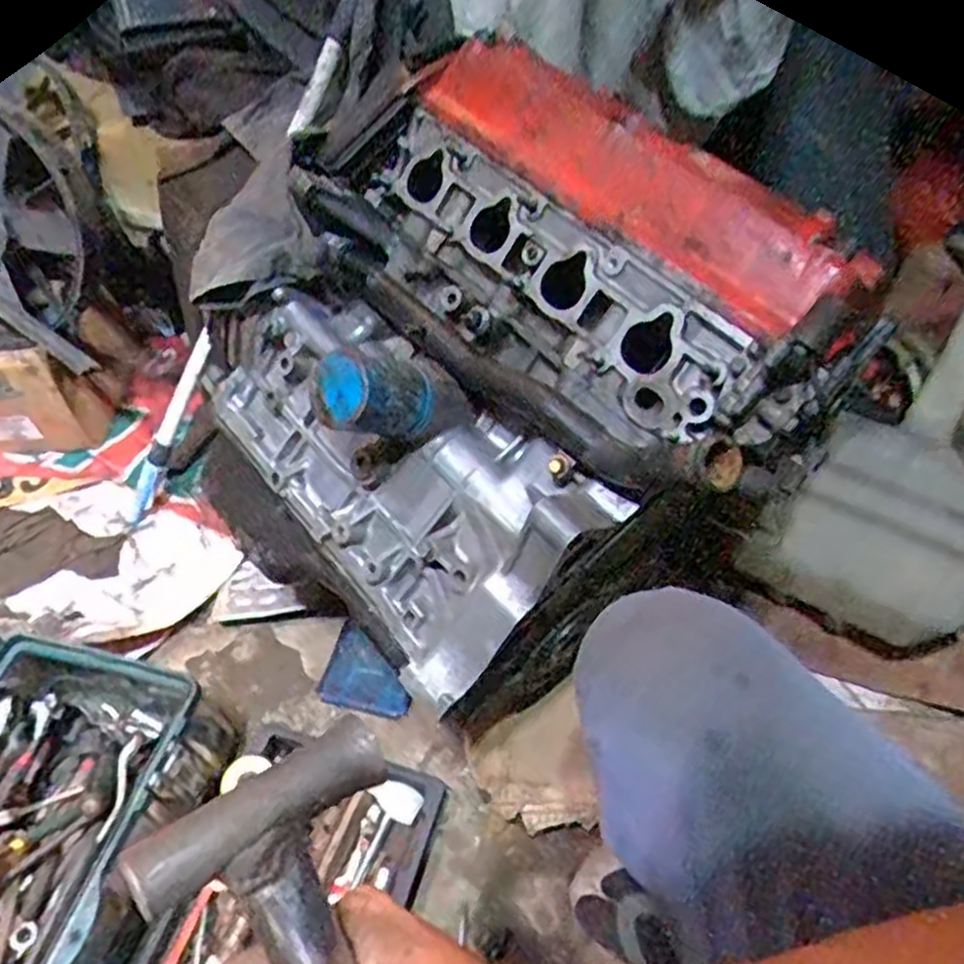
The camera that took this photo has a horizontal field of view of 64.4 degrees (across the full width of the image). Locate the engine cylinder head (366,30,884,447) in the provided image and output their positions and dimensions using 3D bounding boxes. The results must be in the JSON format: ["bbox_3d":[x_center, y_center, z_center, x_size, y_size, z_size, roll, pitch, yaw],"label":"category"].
[{"bbox_3d":[0.089,-0.207,0.666,0.449,0.236,0.151,36,19,27],"label":"engine cylinder head"}]

